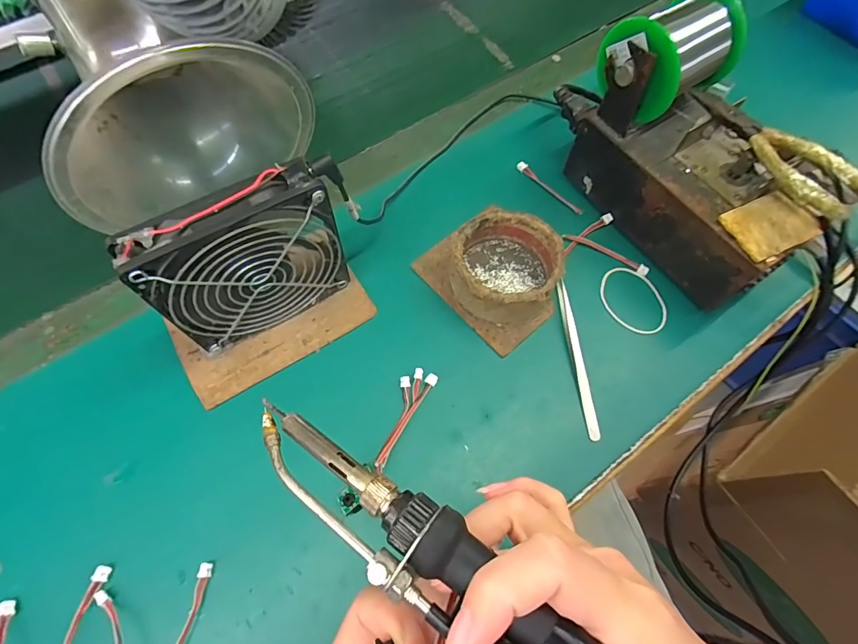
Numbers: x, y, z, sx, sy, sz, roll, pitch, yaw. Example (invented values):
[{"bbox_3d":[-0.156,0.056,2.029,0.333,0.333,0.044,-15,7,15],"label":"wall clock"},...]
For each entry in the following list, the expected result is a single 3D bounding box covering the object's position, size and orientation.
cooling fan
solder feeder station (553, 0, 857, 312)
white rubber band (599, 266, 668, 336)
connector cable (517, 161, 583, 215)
[{"bbox_3d":[-0.114,-0.038,0.300,0.125,0.128,0.031,-33,73,-15],"label":"cooling fan"},{"bbox_3d":[0.207,-0.140,0.355,0.106,0.126,0.222,-33,73,-15],"label":"solder feeder station"},{"bbox_3d":[0.170,-0.018,0.370,0.050,0.005,0.062,-17,67,-10],"label":"white rubber band"},{"bbox_3d":[0.112,-0.125,0.415,0.008,0.004,0.076,-39,74,-16],"label":"connector cable"}]

